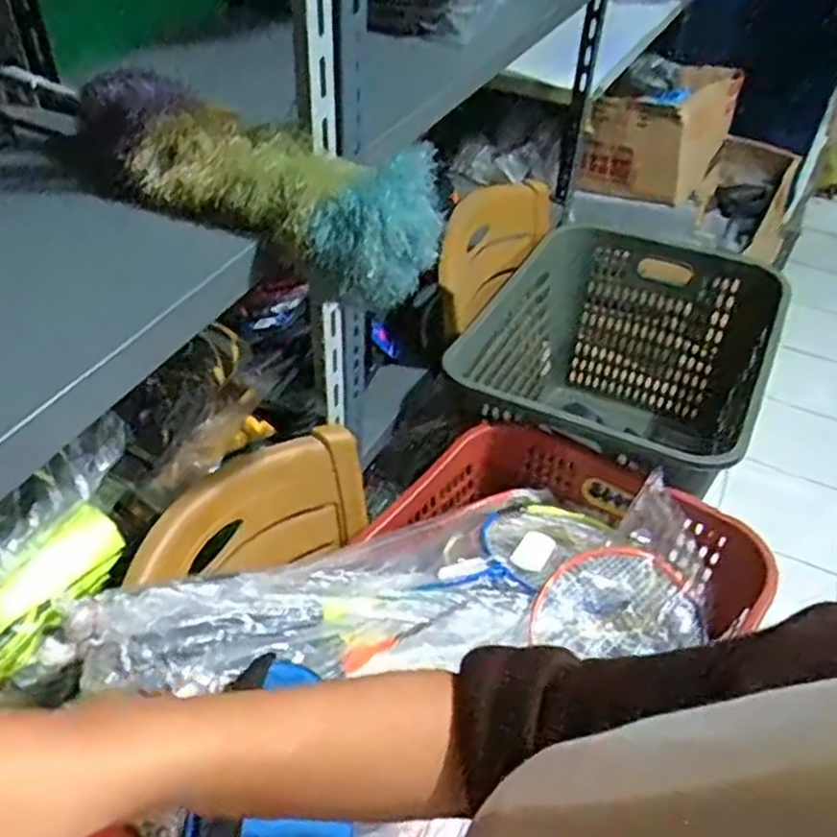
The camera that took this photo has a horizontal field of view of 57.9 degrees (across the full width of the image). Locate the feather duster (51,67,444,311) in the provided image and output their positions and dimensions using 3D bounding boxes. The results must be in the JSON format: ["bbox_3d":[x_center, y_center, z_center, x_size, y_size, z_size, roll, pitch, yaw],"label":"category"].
[{"bbox_3d":[-0.156,-0.203,0.652,0.355,0.100,0.108,21,46,17],"label":"feather duster"}]

